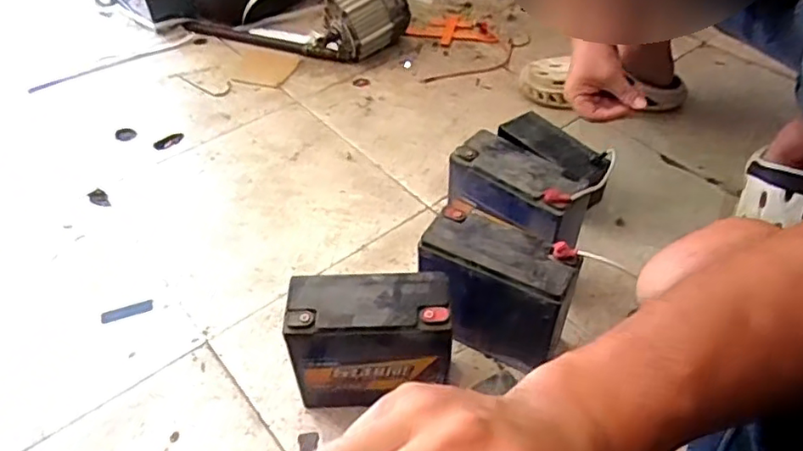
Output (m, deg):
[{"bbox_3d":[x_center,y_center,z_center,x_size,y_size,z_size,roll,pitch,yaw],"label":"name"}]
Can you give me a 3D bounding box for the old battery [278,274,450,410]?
[{"bbox_3d":[-0.034,0.144,0.726,0.175,0.182,0.083,0,46,1],"label":"old battery"}]

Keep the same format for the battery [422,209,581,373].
[{"bbox_3d":[0.116,0.088,0.768,0.178,0.181,0.082,19,50,19],"label":"battery"}]

